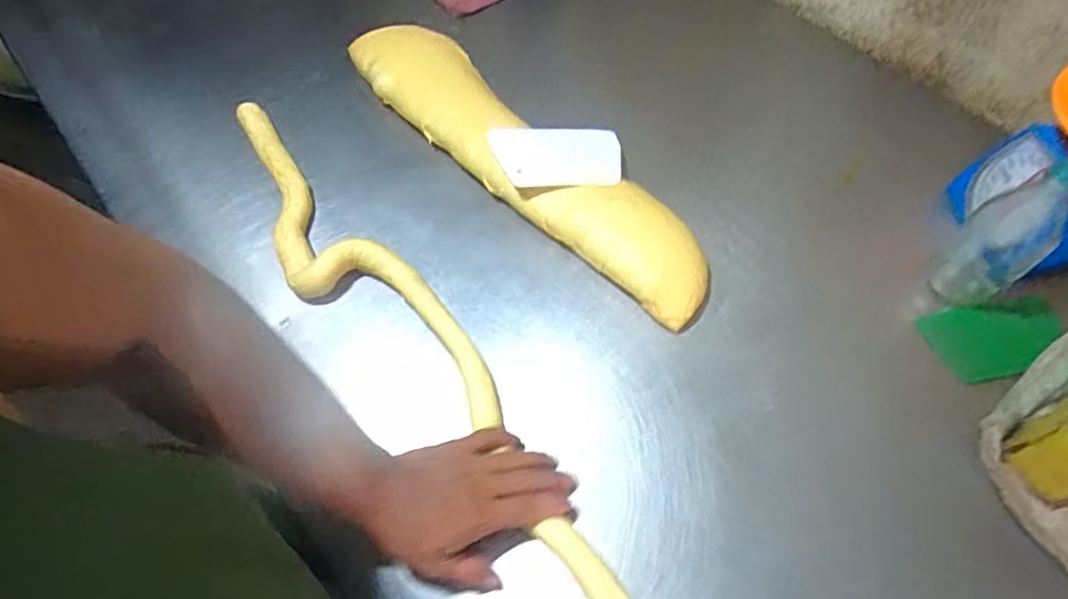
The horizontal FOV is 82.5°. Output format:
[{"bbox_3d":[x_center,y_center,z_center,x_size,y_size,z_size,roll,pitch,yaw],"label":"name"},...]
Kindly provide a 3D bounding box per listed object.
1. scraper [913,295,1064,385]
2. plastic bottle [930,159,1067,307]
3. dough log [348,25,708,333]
[{"bbox_3d":[0.449,0.038,0.588,0.120,0.008,0.077,-12,56,7],"label":"scraper"},{"bbox_3d":[0.432,-0.056,0.555,0.057,0.173,0.066,-37,65,-15],"label":"plastic bottle"},{"bbox_3d":[-0.022,-0.175,0.714,0.115,0.053,0.563,-41,66,-16],"label":"dough log"}]

